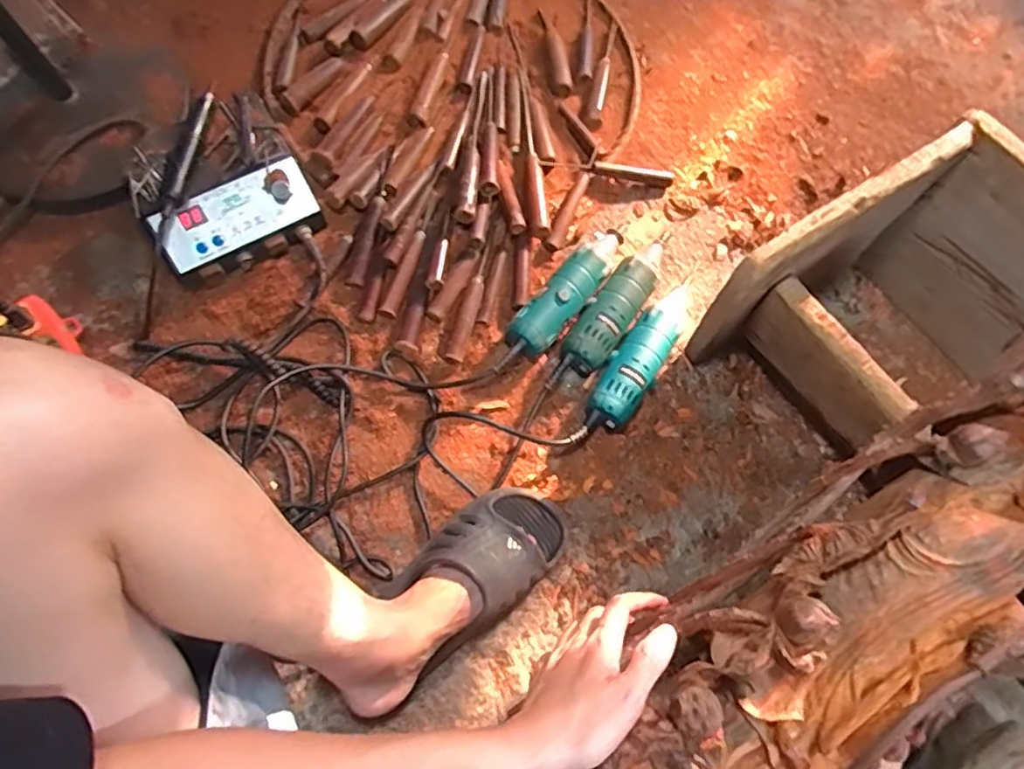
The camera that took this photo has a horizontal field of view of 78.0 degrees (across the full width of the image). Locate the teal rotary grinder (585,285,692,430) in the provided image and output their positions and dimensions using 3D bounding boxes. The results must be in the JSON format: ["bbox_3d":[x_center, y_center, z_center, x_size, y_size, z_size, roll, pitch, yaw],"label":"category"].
[{"bbox_3d":[0.152,-0.036,0.727,0.054,0.044,0.211,34,74,10],"label":"teal rotary grinder"}]

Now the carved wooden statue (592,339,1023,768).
[{"bbox_3d":[0.220,0.182,0.439,0.562,0.109,0.169,-44,75,0],"label":"carved wooden statue"}]

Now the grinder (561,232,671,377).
[{"bbox_3d":[0.128,-0.100,0.750,0.051,0.044,0.203,33,73,10],"label":"grinder"}]

